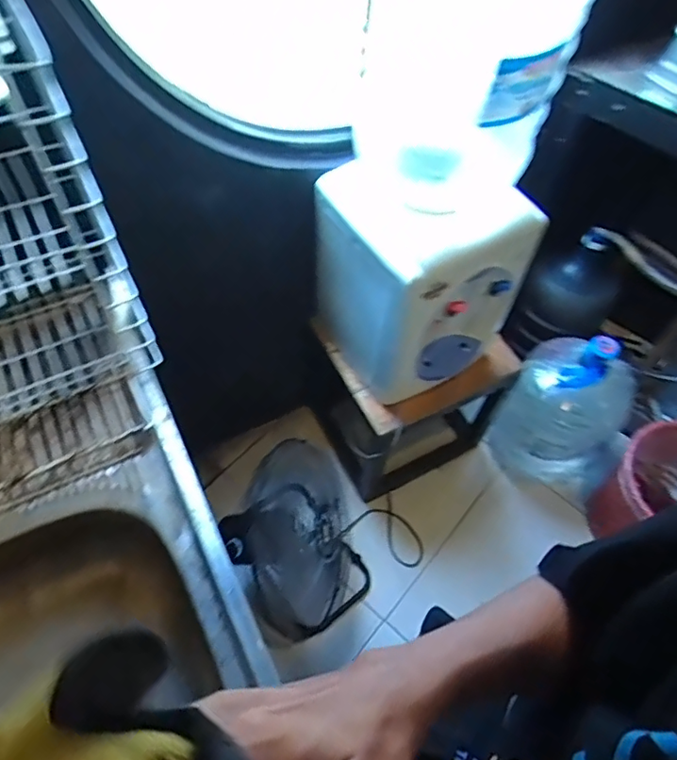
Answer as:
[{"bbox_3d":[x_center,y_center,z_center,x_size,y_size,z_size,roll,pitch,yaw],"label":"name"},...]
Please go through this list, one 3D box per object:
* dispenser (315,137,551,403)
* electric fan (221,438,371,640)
[{"bbox_3d":[0.174,-0.209,1.135,0.332,0.429,0.319,-36,67,-22],"label":"dispenser"},{"bbox_3d":[-0.079,0.372,1.273,0.298,0.420,0.323,2,58,-3],"label":"electric fan"}]

